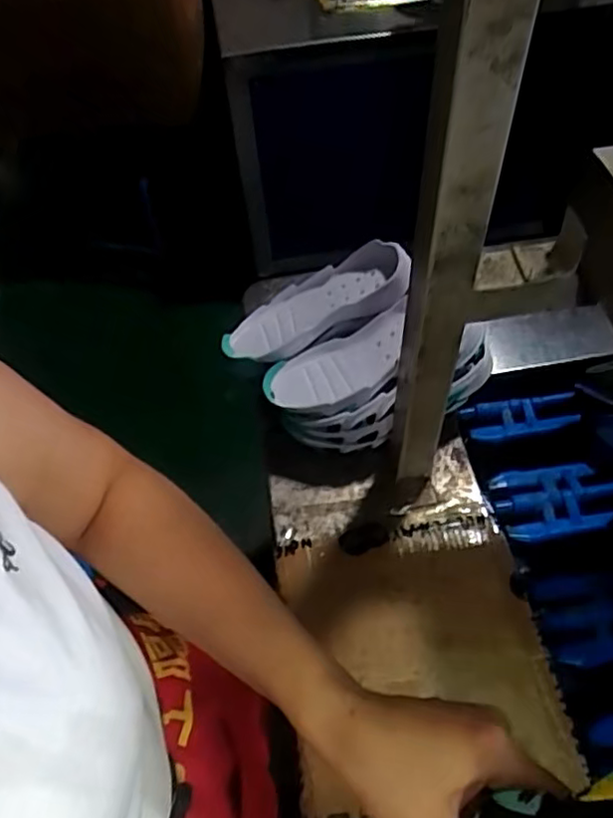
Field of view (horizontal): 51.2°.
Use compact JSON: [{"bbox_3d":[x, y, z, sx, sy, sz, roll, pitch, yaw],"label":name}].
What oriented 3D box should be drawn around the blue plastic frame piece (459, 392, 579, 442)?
[{"bbox_3d":[0.274,0.011,0.820,0.141,0.022,0.051,-6,55,-1],"label":"blue plastic frame piece"}]

